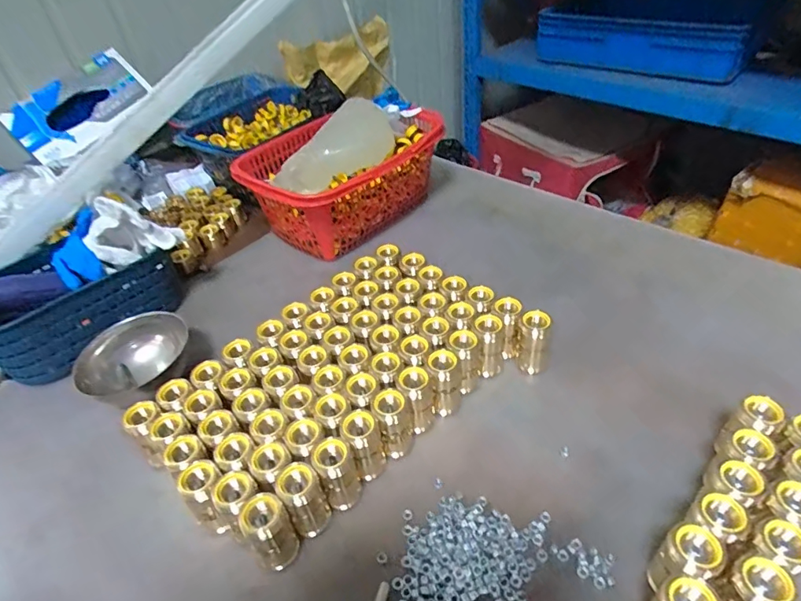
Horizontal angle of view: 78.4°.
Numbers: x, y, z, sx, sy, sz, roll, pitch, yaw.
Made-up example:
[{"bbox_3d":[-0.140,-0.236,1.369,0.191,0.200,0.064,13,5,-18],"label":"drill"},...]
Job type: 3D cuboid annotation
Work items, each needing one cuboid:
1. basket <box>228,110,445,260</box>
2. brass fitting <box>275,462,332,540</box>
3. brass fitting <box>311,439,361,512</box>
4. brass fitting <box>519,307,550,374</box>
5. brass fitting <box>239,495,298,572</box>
[{"bbox_3d":[-0.078,-0.180,0.732,0.201,0.119,0.292,29,52,34],"label":"basket"},{"bbox_3d":[-0.076,0.158,0.387,0.031,0.058,0.030,-31,47,-23],"label":"brass fitting"},{"bbox_3d":[-0.051,0.142,0.400,0.030,0.060,0.028,-4,42,4],"label":"brass fitting"},{"bbox_3d":[0.133,0.042,0.487,0.025,0.064,0.023,11,45,20],"label":"brass fitting"},{"bbox_3d":[-0.097,0.175,0.368,0.031,0.059,0.032,-4,42,4],"label":"brass fitting"}]

